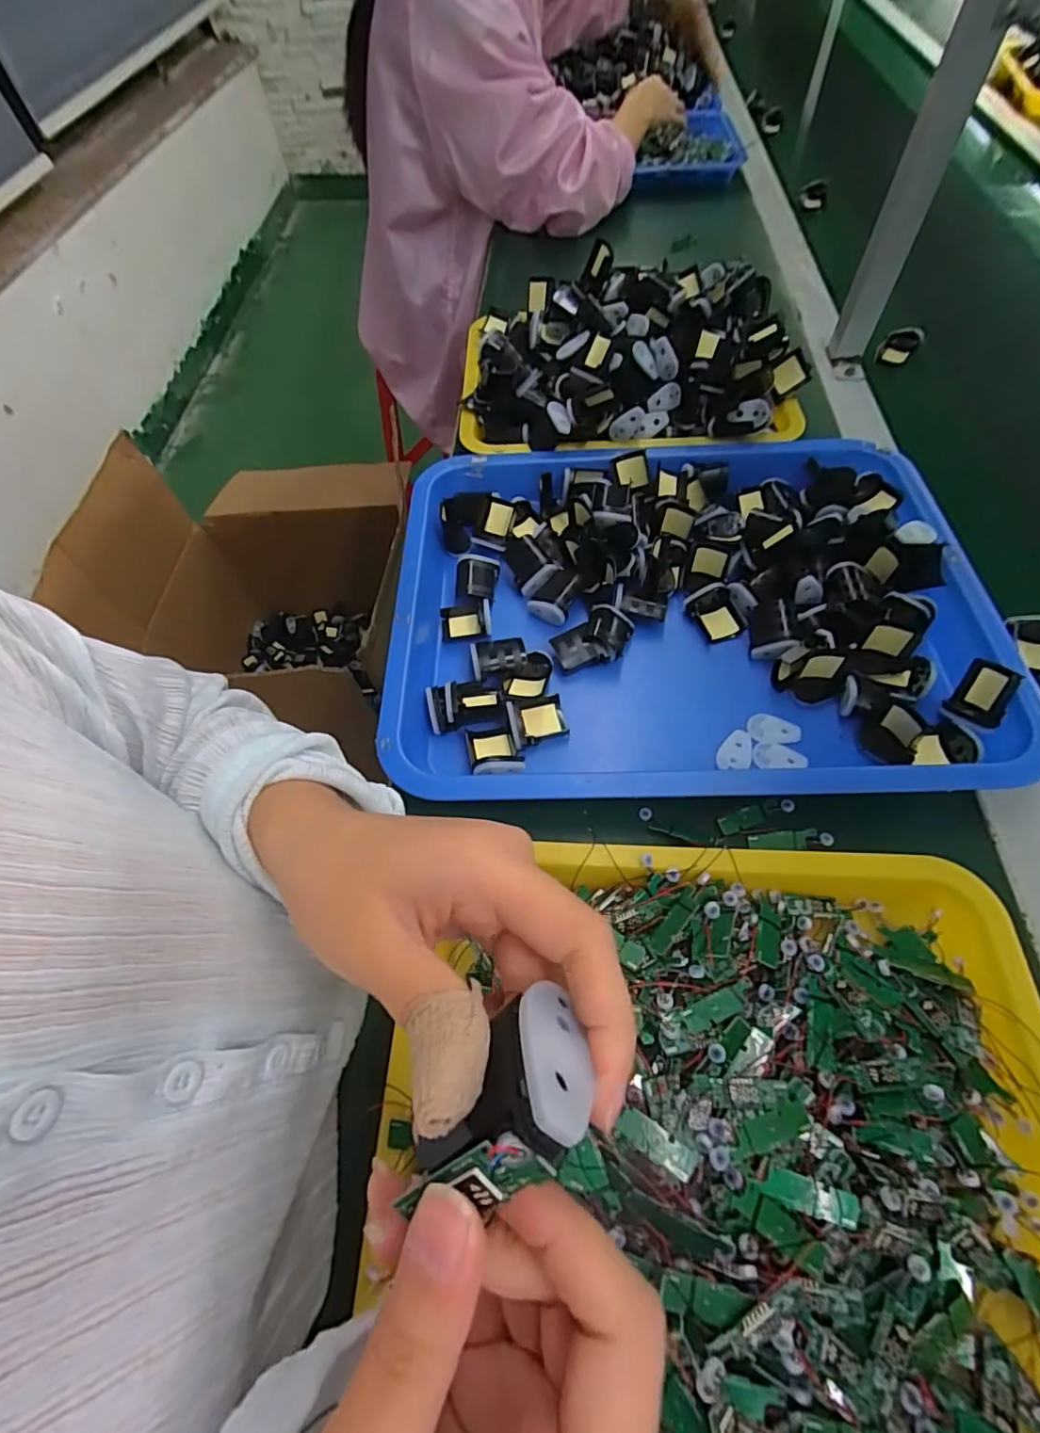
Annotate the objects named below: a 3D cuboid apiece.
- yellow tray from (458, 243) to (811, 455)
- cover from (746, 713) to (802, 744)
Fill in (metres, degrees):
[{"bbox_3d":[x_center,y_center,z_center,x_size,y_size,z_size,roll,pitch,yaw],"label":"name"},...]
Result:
[{"bbox_3d":[0.104,-0.369,0.561,0.332,0.070,0.238,-1,60,3],"label":"yellow tray"},{"bbox_3d":[0.181,0.009,0.405,0.036,0.005,0.022,2,60,5],"label":"cover"}]

